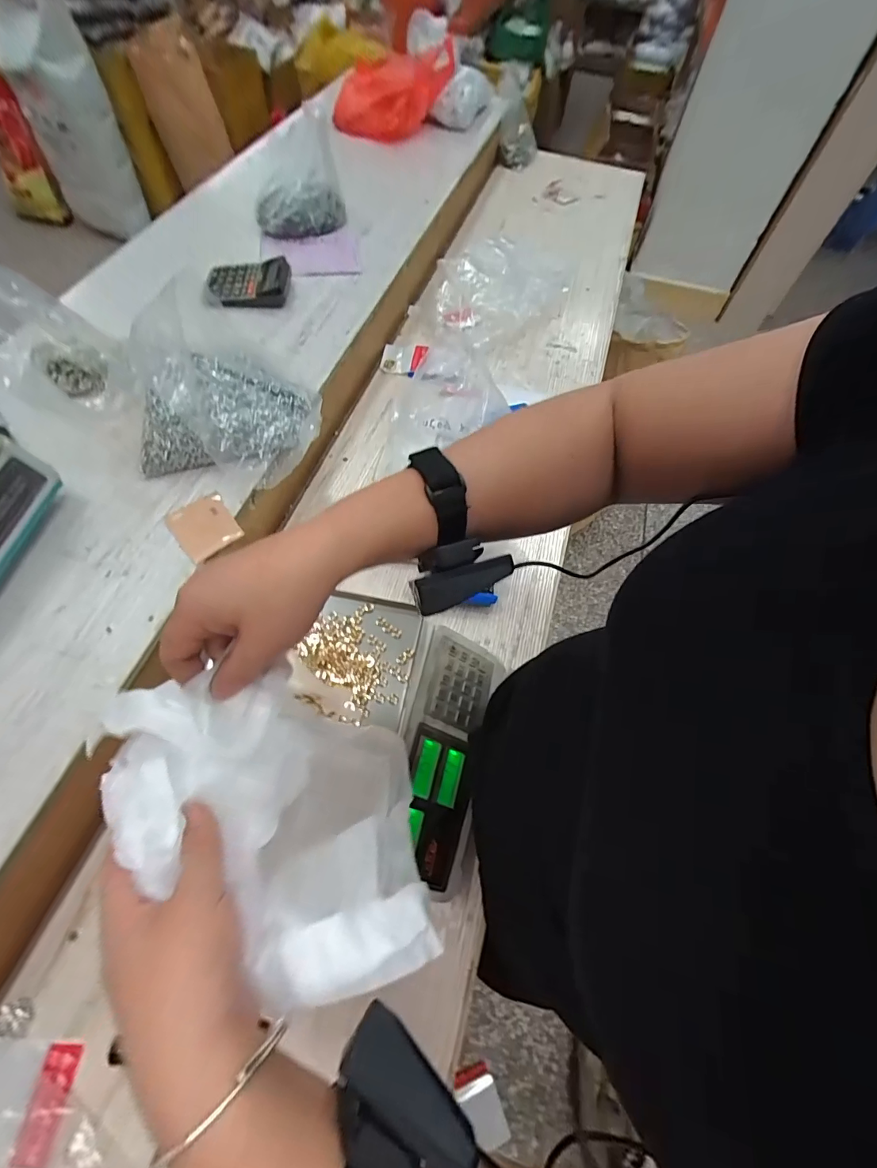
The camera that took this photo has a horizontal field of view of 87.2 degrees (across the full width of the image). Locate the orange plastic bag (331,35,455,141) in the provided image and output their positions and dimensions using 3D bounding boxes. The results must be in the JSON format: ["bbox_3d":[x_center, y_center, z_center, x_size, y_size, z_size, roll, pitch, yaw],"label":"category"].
[{"bbox_3d":[-0.129,-1.282,1.203,0.229,0.181,0.243,-37,69,-21],"label":"orange plastic bag"}]

